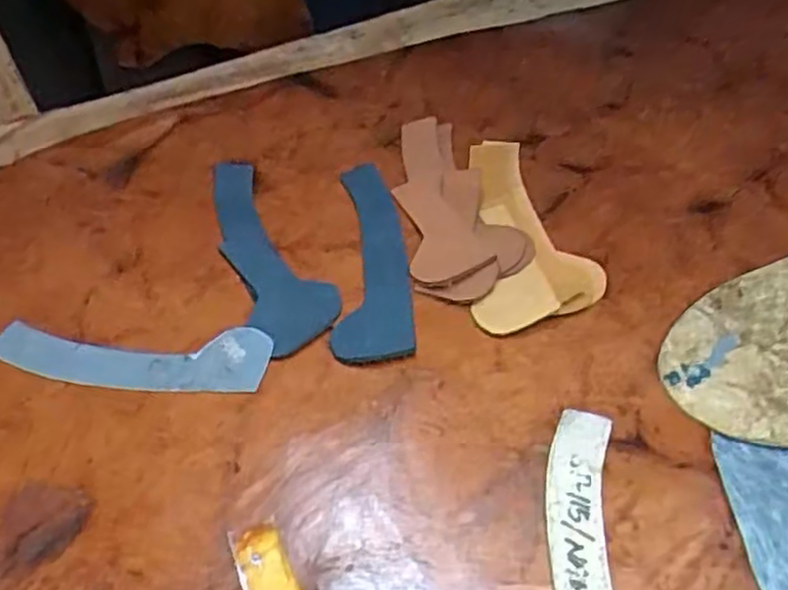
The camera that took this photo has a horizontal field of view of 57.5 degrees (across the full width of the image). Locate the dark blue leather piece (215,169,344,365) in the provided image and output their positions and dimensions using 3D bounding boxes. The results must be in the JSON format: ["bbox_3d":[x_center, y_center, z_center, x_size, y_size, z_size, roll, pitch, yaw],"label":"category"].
[{"bbox_3d":[-0.107,-0.037,0.566,0.061,0.004,0.219,-26,51,-14],"label":"dark blue leather piece"}]

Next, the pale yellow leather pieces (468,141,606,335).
[{"bbox_3d":[0.108,-0.059,0.561,0.093,0.015,0.218,-2,52,7],"label":"pale yellow leather pieces"}]

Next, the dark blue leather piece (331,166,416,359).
[{"bbox_3d":[-0.018,-0.034,0.548,0.055,0.011,0.206,-7,51,4],"label":"dark blue leather piece"}]

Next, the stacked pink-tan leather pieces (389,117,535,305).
[{"bbox_3d":[0.042,-0.079,0.583,0.086,0.012,0.211,-15,51,-3],"label":"stacked pink-tan leather pieces"}]

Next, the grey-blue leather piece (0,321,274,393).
[{"bbox_3d":[-0.185,0.041,0.500,0.196,0.004,0.050,1,52,10],"label":"grey-blue leather piece"}]

